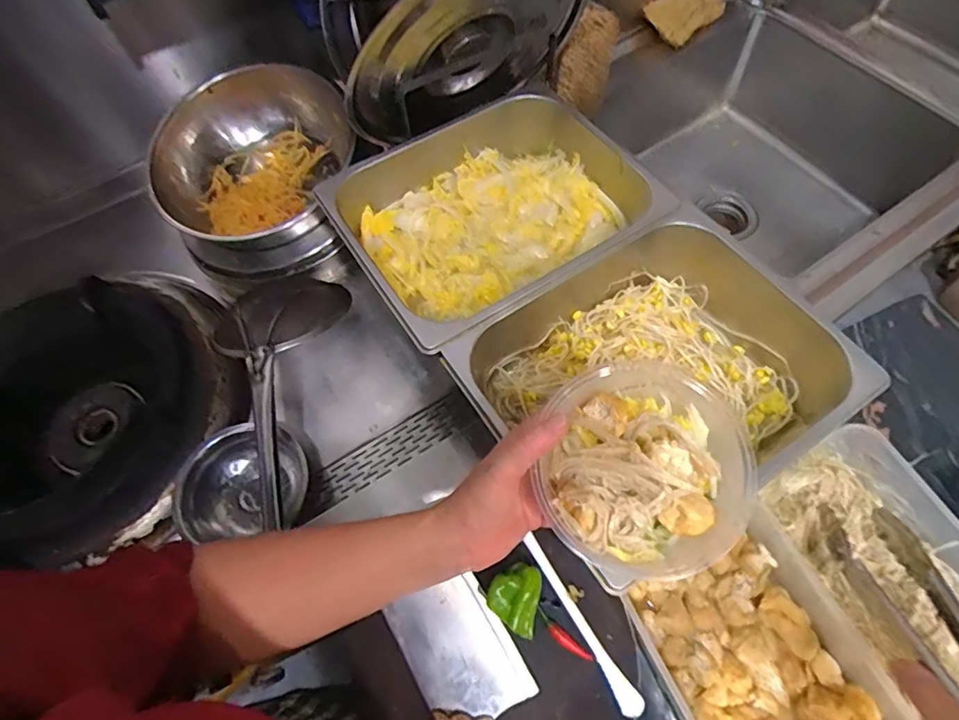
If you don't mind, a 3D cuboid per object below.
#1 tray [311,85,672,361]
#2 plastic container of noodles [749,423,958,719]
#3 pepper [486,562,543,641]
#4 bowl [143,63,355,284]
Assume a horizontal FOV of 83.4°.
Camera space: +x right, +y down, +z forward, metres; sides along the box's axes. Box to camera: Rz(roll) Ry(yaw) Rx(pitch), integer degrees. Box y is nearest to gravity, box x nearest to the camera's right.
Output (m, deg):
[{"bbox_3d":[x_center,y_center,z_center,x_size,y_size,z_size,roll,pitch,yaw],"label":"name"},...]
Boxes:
[{"bbox_3d":[0.015,-0.159,0.615,0.321,0.091,0.255,-33,66,-12],"label":"tray"},{"bbox_3d":[0.354,0.178,0.477,0.161,0.061,0.222,-29,65,-11],"label":"plastic container of noodles"},{"bbox_3d":[0.031,0.208,0.473,0.044,0.023,0.056,13,65,10],"label":"pepper"},{"bbox_3d":[-0.310,-0.252,0.726,0.245,0.112,0.266,-1,64,3],"label":"bowl"}]

